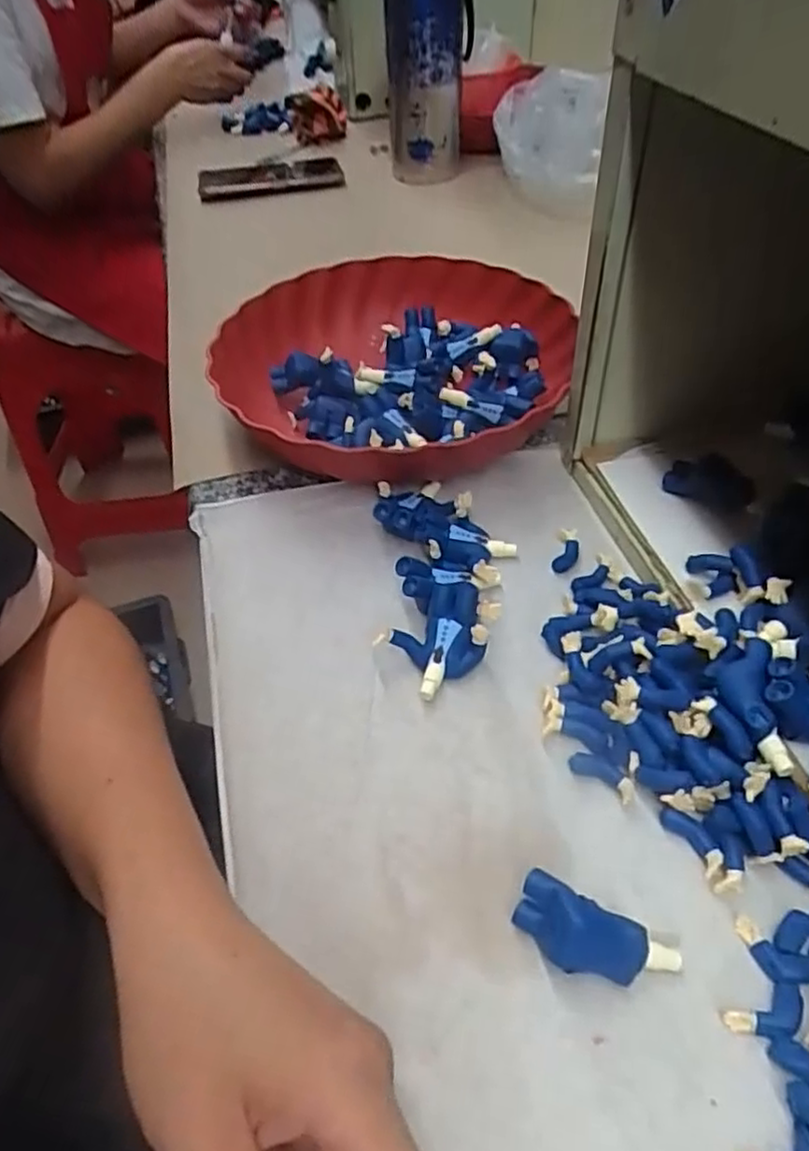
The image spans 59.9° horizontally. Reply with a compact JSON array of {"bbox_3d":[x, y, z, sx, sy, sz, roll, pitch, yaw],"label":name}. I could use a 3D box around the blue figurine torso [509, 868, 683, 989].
[{"bbox_3d":[0.067,0.130,0.249,0.057,0.024,0.025,18,51,21],"label":"blue figurine torso"}]

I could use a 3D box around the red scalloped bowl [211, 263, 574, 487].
[{"bbox_3d":[-0.007,-0.143,0.489,0.230,0.054,0.242,-3,46,3],"label":"red scalloped bowl"}]

